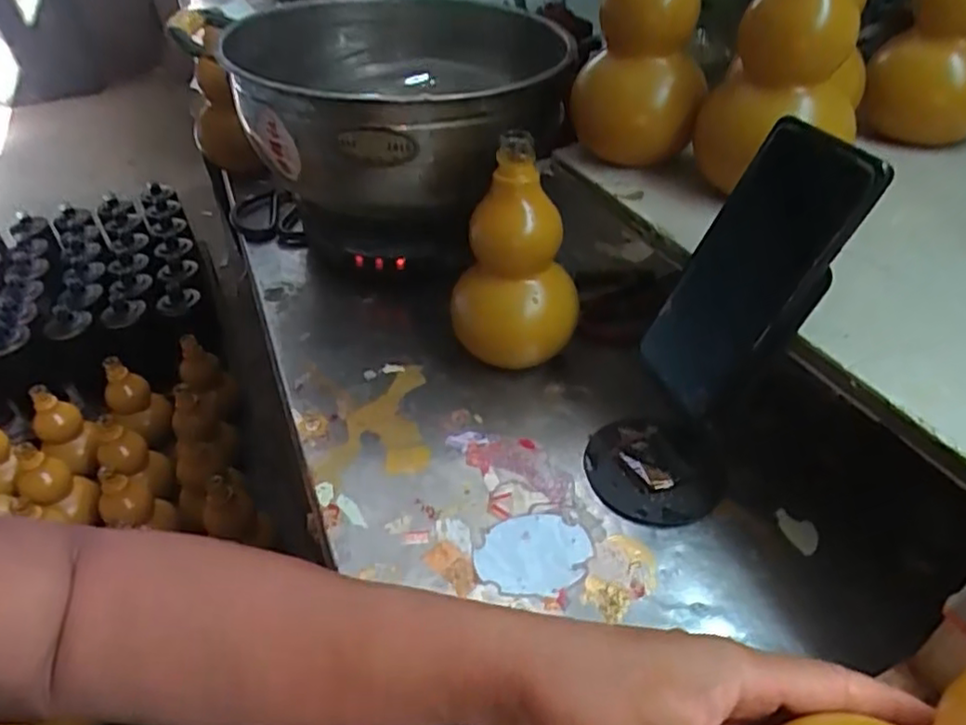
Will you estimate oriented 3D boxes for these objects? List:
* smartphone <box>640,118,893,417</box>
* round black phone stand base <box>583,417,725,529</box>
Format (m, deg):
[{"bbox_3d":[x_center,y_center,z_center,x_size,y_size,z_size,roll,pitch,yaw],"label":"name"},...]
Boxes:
[{"bbox_3d":[0.155,-0.050,0.399,0.014,0.168,0.081,5,36,-32],"label":"smartphone"},{"bbox_3d":[0.118,0.071,0.460,0.091,0.012,0.086,0,39,0],"label":"round black phone stand base"}]

